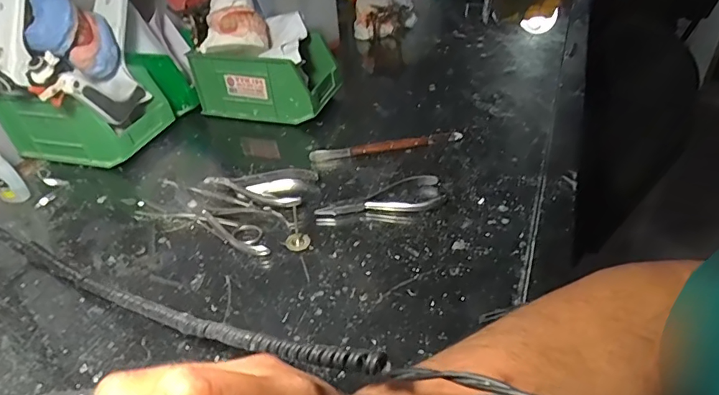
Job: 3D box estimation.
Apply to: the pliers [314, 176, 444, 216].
[{"bbox_3d":[0.020,0.000,0.474,0.120,0.011,0.039,-5,37,0],"label":"pliers"}]

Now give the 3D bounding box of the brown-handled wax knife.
[{"bbox_3d":[0.031,-0.057,0.543,0.171,0.011,0.016,-9,38,-5],"label":"brown-handled wax knife"}]

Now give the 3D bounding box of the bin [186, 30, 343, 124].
[{"bbox_3d":[-0.119,-0.160,0.638,0.168,0.082,0.096,9,40,18],"label":"bin"}]

